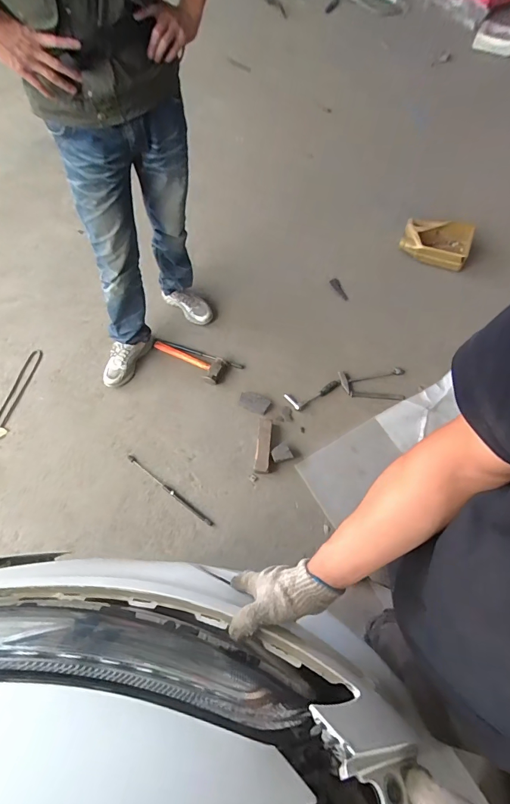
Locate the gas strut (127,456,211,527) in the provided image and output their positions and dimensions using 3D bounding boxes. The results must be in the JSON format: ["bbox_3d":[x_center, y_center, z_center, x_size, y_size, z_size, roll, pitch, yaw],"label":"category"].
[{"bbox_3d":[-0.304,0.306,1.327,0.389,0.011,0.020,35,71,15],"label":"gas strut"}]

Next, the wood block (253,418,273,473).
[{"bbox_3d":[0.033,0.154,1.357,0.059,0.060,0.204,6,66,4],"label":"wood block"}]

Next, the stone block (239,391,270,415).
[{"bbox_3d":[-0.001,0.000,1.450,0.113,0.034,0.073,21,68,10],"label":"stone block"}]

